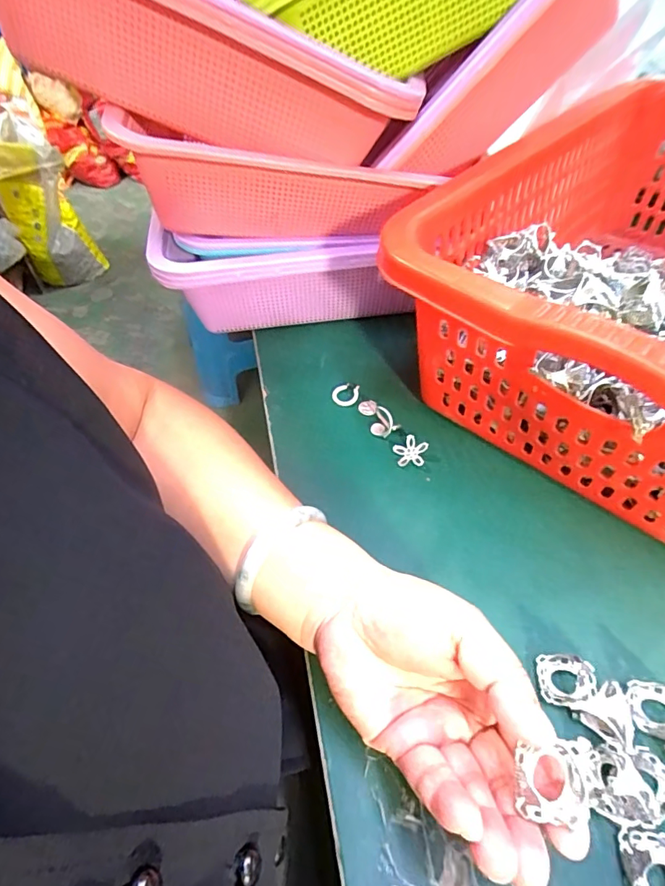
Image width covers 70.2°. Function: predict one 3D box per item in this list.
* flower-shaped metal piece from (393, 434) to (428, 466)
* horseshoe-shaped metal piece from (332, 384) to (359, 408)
[{"bbox_3d":[0.060,0.007,0.364,0.025,0.004,0.024,36,84,26],"label":"flower-shaped metal piece"},{"bbox_3d":[0.011,-0.042,0.404,0.023,0.009,0.021,0,50,1],"label":"horseshoe-shaped metal piece"}]

